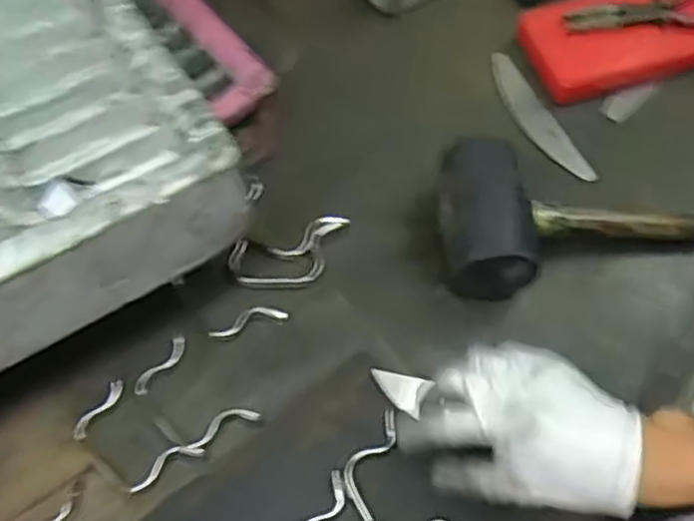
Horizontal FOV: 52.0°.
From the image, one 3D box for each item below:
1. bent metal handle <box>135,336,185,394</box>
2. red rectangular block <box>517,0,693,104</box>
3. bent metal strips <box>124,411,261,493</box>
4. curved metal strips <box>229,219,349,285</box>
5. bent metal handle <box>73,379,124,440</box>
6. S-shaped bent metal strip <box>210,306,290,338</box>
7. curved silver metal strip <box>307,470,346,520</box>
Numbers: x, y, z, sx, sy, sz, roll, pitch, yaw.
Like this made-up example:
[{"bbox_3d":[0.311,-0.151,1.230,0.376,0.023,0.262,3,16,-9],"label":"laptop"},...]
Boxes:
[{"bbox_3d":[-0.138,0.077,0.527,0.014,0.011,0.053,29,65,15],"label":"bent metal handle"},{"bbox_3d":[0.296,-0.227,0.684,0.256,0.043,0.113,-14,61,-5],"label":"red rectangular block"},{"bbox_3d":[-0.109,0.129,0.501,0.099,0.013,0.017,-28,64,-15],"label":"bent metal strips"},{"bbox_3d":[-0.042,-0.004,0.568,0.099,0.016,0.044,-15,62,-8],"label":"curved metal strips"},{"bbox_3d":[-0.176,0.107,0.507,0.010,0.013,0.048,33,66,17],"label":"bent metal handle"},{"bbox_3d":[-0.076,0.045,0.547,0.061,0.004,0.016,-15,62,-8],"label":"S-shaped bent metal strip"},{"bbox_3d":[-0.016,0.164,0.464,0.018,0.009,0.054,33,66,17],"label":"curved silver metal strip"}]

